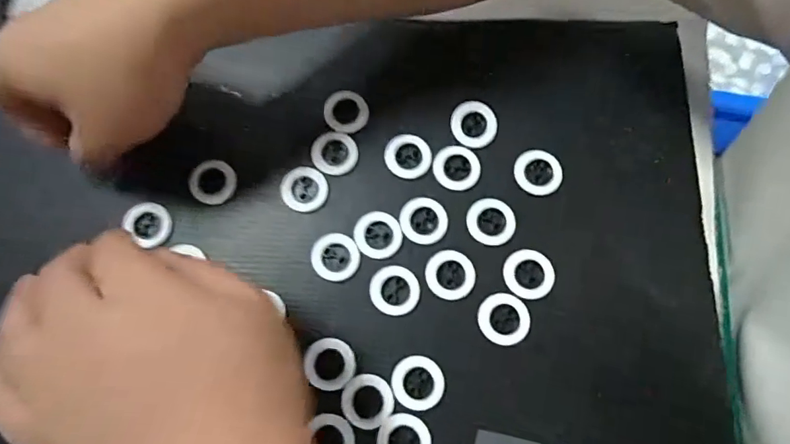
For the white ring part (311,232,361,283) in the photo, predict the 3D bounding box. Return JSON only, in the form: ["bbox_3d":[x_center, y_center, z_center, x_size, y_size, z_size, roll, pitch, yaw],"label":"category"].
[{"bbox_3d":[-0.036,0.021,0.283,0.029,0.004,0.028,7,76,2],"label":"white ring part"}]

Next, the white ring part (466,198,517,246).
[{"bbox_3d":[0.058,-0.001,0.283,0.029,0.004,0.028,0,75,1],"label":"white ring part"}]

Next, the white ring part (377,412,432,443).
[{"bbox_3d":[0.005,0.120,0.254,0.029,0.004,0.028,0,75,1],"label":"white ring part"}]

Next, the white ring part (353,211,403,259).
[{"bbox_3d":[-0.010,0.007,0.283,0.029,0.004,0.028,0,75,1],"label":"white ring part"}]

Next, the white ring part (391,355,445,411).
[{"bbox_3d":[0.013,0.090,0.262,0.029,0.004,0.028,10,76,3],"label":"white ring part"}]

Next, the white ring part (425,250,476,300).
[{"bbox_3d":[0.033,0.031,0.276,0.028,0.004,0.028,0,75,1],"label":"white ring part"}]

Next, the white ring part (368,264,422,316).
[{"bbox_3d":[0.000,0.040,0.276,0.029,0.004,0.028,0,75,1],"label":"white ring part"}]

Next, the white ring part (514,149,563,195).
[{"bbox_3d":[0.089,-0.031,0.289,0.030,0.004,0.026,35,78,9],"label":"white ring part"}]

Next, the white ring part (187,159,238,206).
[{"bbox_3d":[-0.116,-0.026,0.298,0.026,0.009,0.029,42,79,10],"label":"white ring part"}]

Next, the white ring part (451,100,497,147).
[{"bbox_3d":[0.050,-0.062,0.296,0.029,0.007,0.026,29,77,8],"label":"white ring part"}]

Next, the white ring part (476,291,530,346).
[{"bbox_3d":[0.063,0.056,0.270,0.029,0.004,0.029,0,75,1],"label":"white ring part"}]

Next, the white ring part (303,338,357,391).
[{"bbox_3d":[-0.037,0.081,0.266,0.029,0.004,0.028,0,75,1],"label":"white ring part"}]

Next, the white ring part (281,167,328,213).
[{"bbox_3d":[-0.057,-0.021,0.294,0.029,0.004,0.027,8,76,3],"label":"white ring part"}]

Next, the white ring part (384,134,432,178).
[{"bbox_3d":[0.008,-0.042,0.296,0.029,0.005,0.026,18,76,5],"label":"white ring part"}]

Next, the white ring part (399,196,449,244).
[{"bbox_3d":[0.018,-0.001,0.285,0.029,0.004,0.029,0,75,1],"label":"white ring part"}]

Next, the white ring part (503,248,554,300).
[{"bbox_3d":[0.079,0.030,0.274,0.029,0.004,0.028,0,75,1],"label":"white ring part"}]

